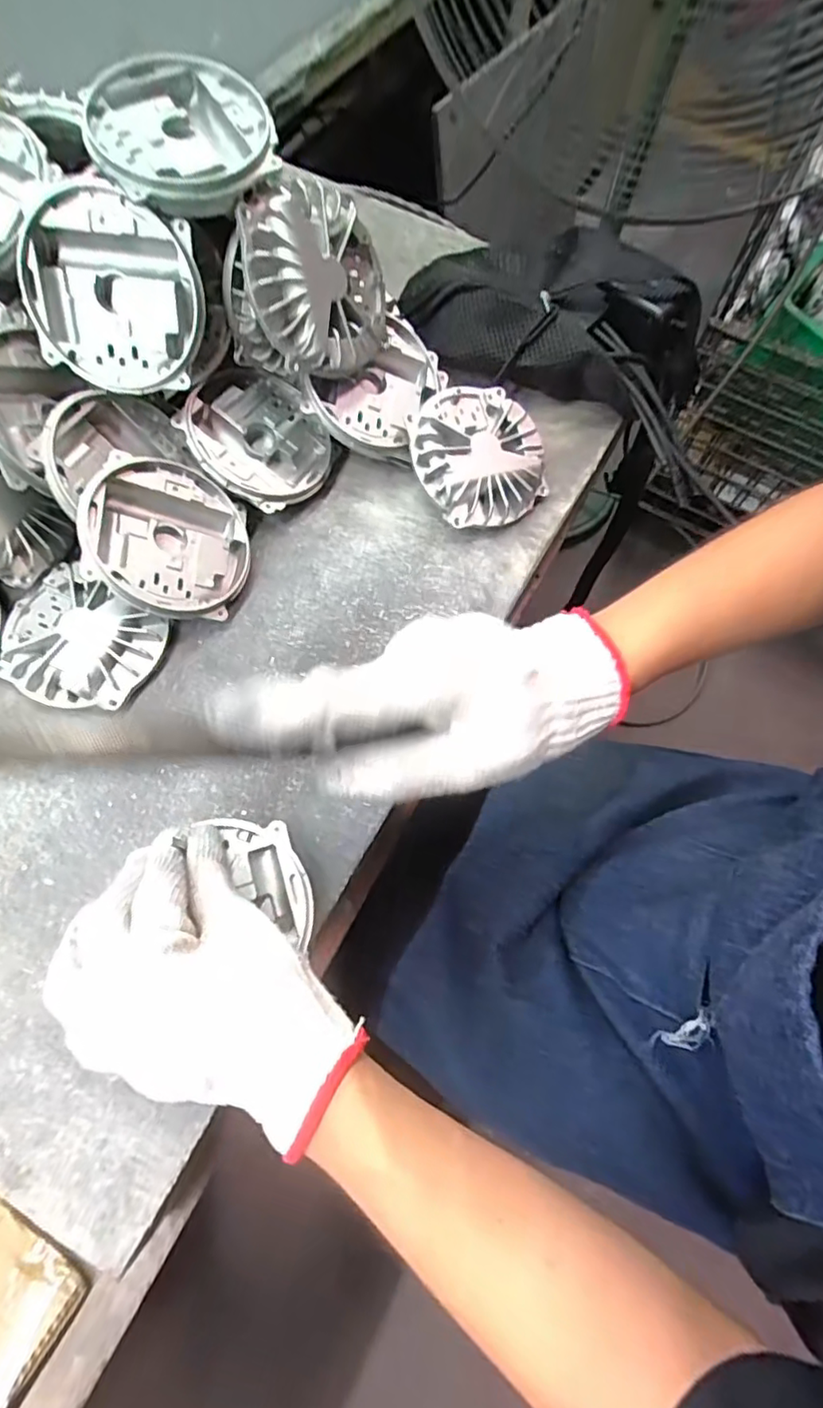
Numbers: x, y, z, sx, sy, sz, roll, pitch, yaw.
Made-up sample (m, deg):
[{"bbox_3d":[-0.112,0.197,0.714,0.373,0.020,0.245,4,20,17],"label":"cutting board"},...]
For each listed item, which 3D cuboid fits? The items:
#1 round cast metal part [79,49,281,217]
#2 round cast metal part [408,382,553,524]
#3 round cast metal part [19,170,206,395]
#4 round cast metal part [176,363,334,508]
[{"bbox_3d":[-0.140,-0.345,0.355,0.103,0.028,0.111,1,69,-2],"label":"round cast metal part"},{"bbox_3d":[0.051,-0.192,0.456,0.105,0.028,0.105,3,79,-16],"label":"round cast metal part"},{"bbox_3d":[-0.192,-0.266,0.380,0.107,0.106,0.025,2,30,-6],"label":"round cast metal part"},{"bbox_3d":[-0.118,-0.201,0.452,0.103,0.029,0.103,8,74,-28],"label":"round cast metal part"}]

